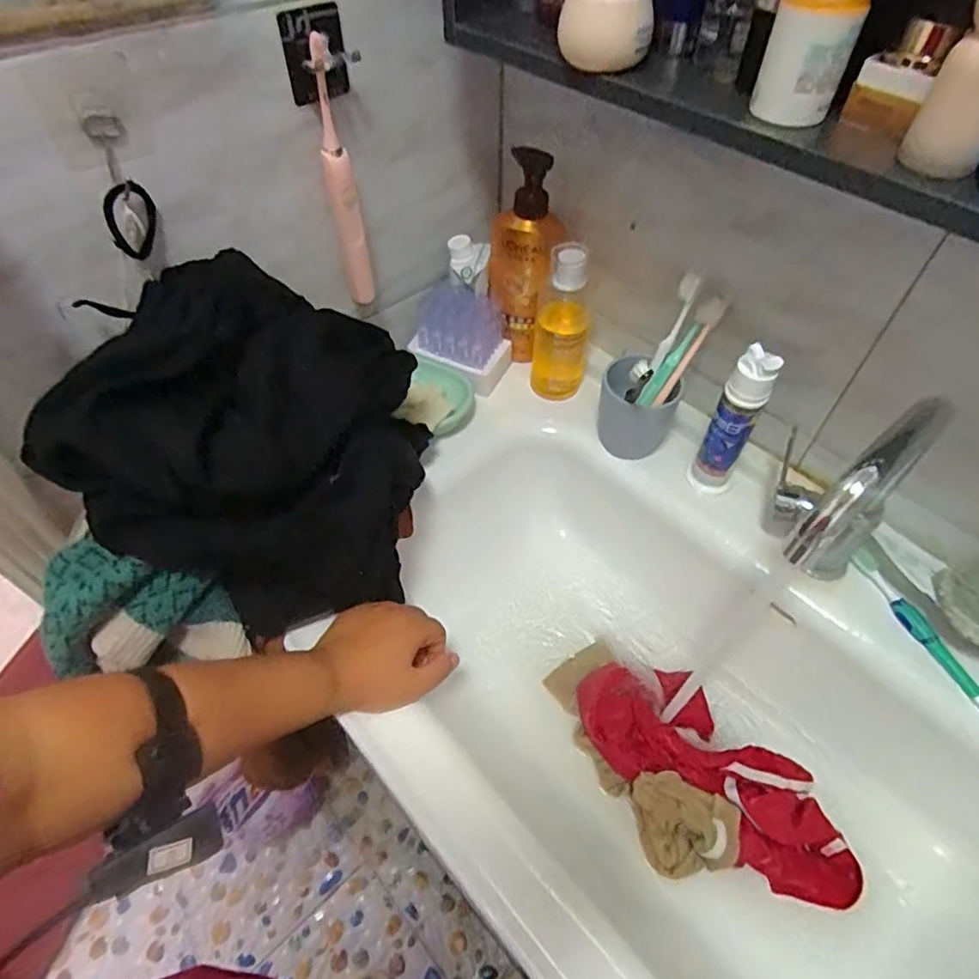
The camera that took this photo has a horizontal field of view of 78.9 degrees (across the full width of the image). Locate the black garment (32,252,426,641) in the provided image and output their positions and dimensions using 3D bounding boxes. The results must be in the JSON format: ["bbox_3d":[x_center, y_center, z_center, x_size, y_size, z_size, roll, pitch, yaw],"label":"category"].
[{"bbox_3d":[-0.178,-0.034,0.502,0.218,0.216,0.240,12,54,9],"label":"black garment"}]

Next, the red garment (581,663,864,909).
[{"bbox_3d":[0.215,0.257,0.557,0.272,0.062,0.121,32,59,21],"label":"red garment"}]

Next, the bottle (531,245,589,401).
[{"bbox_3d":[0.088,-0.185,0.670,0.072,0.175,0.070,6,53,4],"label":"bottle"}]

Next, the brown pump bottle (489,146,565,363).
[{"bbox_3d":[0.039,-0.248,0.670,0.081,0.219,0.070,6,53,4],"label":"brown pump bottle"}]

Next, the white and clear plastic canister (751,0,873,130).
[{"bbox_3d":[0.188,-0.274,0.340,0.035,0.109,0.043,-7,53,-6],"label":"white and clear plastic canister"}]

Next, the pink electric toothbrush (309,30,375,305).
[{"bbox_3d":[-0.137,-0.281,0.558,0.027,0.231,0.020,-14,54,-11],"label":"pink electric toothbrush"}]

